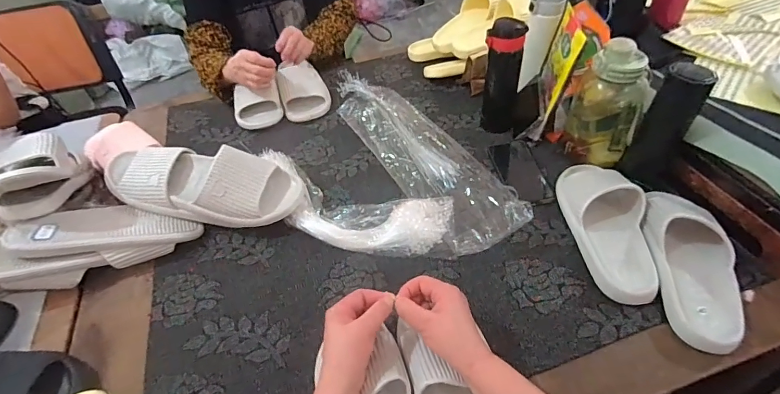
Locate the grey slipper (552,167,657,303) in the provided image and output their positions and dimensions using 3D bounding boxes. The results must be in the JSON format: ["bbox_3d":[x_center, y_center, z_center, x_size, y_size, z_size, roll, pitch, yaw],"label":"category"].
[{"bbox_3d":[0.336,0.036,0.639,0.110,0.062,0.261,-4,46,4],"label":"grey slipper"}]

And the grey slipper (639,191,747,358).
[{"bbox_3d":[0.423,0.077,0.575,0.097,0.069,0.262,2,47,10],"label":"grey slipper"}]

